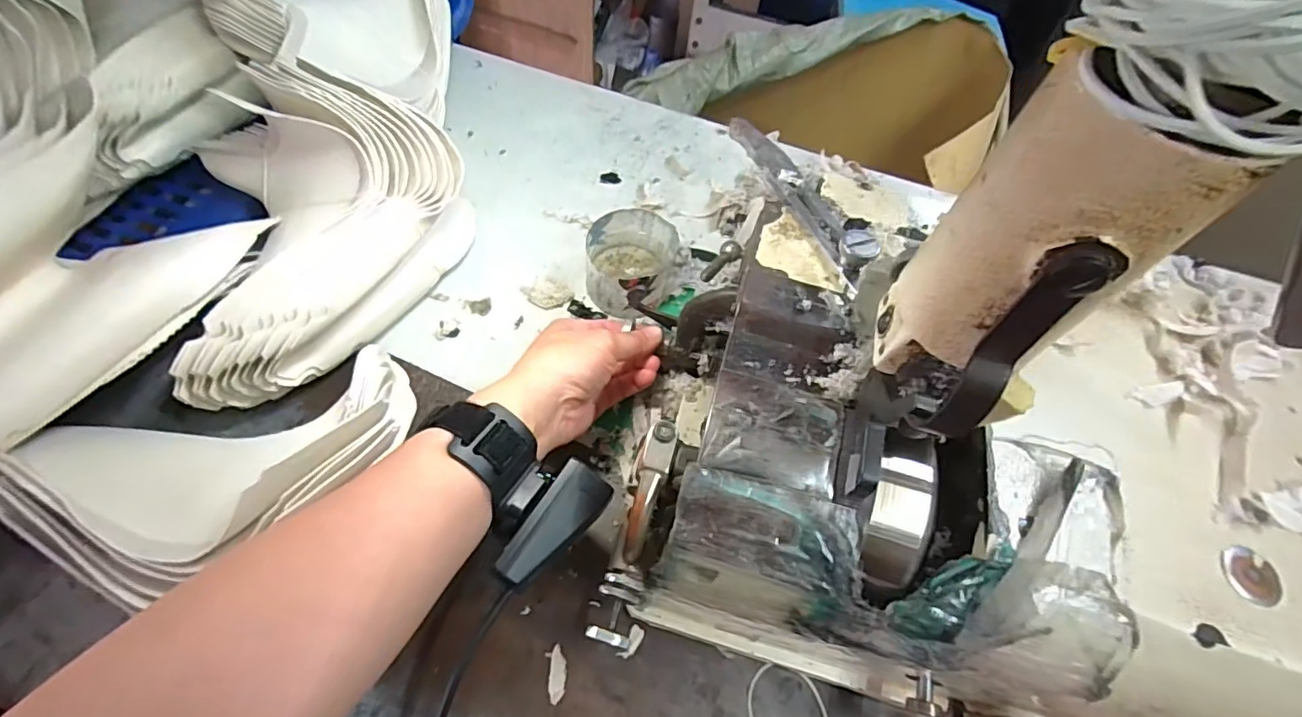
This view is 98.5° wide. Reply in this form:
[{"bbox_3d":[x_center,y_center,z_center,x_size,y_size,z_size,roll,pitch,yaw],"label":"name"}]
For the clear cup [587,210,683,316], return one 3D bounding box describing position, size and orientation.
[{"bbox_3d":[-0.016,-0.075,0.437,0.067,0.040,0.077,16,60,3],"label":"clear cup"}]

